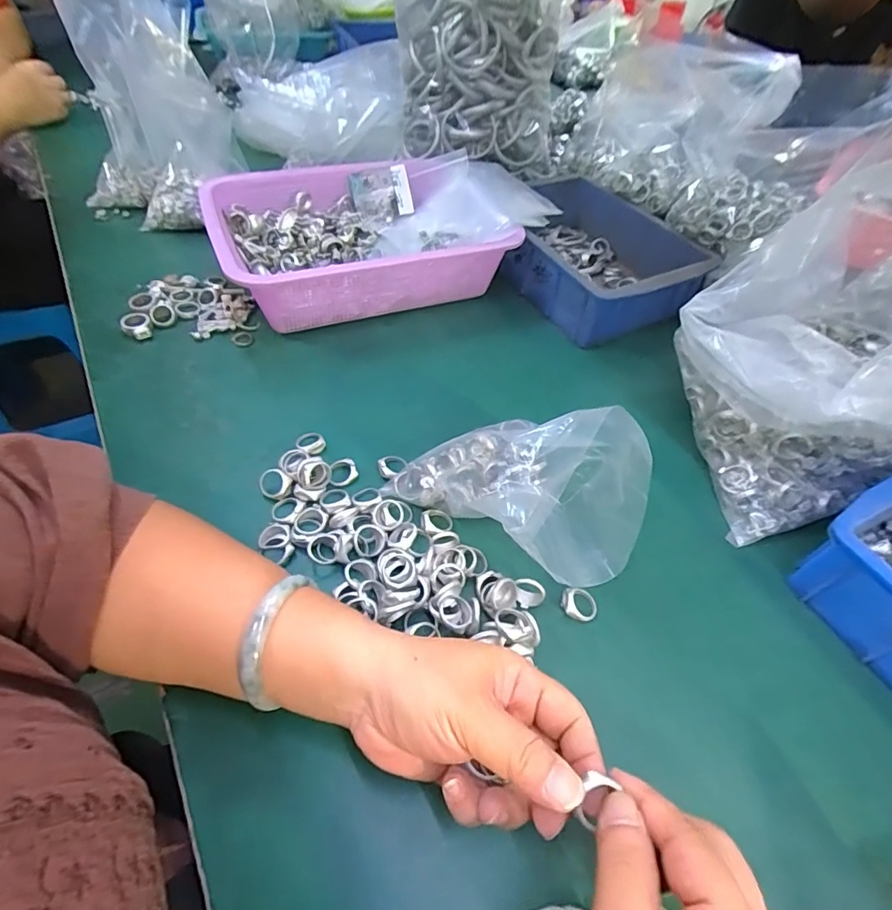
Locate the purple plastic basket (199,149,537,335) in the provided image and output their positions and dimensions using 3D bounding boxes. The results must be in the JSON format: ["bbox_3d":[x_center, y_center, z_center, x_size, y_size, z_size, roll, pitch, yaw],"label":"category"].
[{"bbox_3d":[-0.079,-0.241,0.558,0.335,0.090,0.224,-20,55,-21],"label":"purple plastic basket"}]

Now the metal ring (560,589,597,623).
[{"bbox_3d":[0.091,0.102,0.333,0.025,0.006,0.021,24,62,-7],"label":"metal ring"}]

